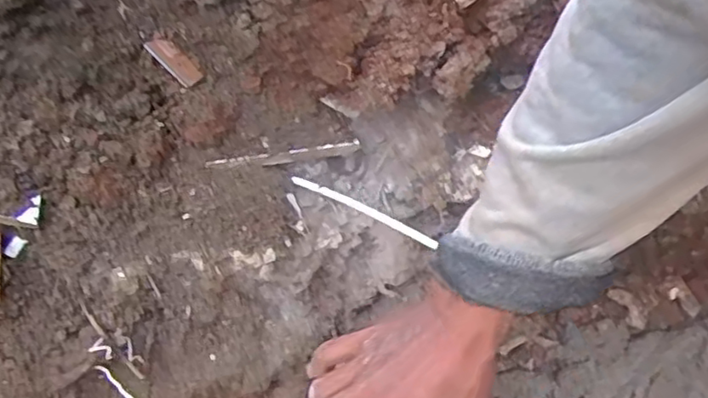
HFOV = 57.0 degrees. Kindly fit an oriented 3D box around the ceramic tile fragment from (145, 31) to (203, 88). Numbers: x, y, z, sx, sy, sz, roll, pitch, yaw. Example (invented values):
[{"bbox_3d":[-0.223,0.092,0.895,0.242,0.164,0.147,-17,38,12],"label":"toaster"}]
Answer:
[{"bbox_3d":[-0.114,-0.087,0.411,0.038,0.009,0.015,45,57,-8],"label":"ceramic tile fragment"}]

